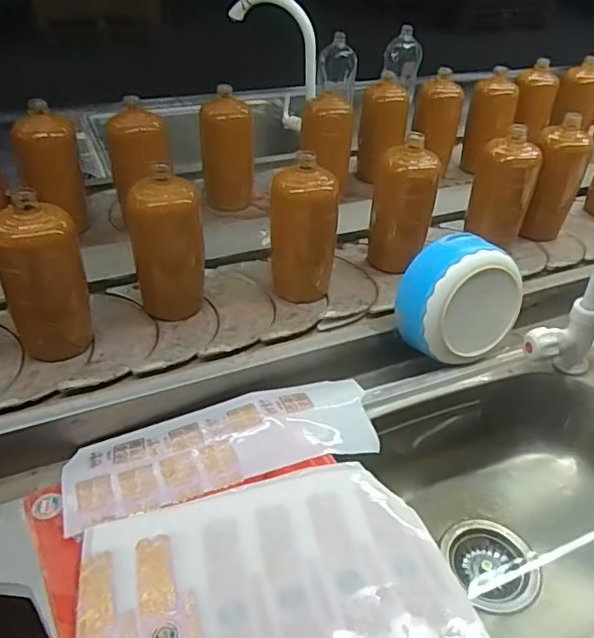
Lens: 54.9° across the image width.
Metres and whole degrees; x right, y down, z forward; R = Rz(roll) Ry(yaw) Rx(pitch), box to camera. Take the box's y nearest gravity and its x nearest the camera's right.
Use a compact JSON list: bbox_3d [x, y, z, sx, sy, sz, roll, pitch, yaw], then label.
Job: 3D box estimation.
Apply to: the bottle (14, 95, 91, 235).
[{"bbox_3d":[-0.356,-0.217,0.834,0.087,0.159,0.092,-12,41,-18],"label":"bottle"}]

